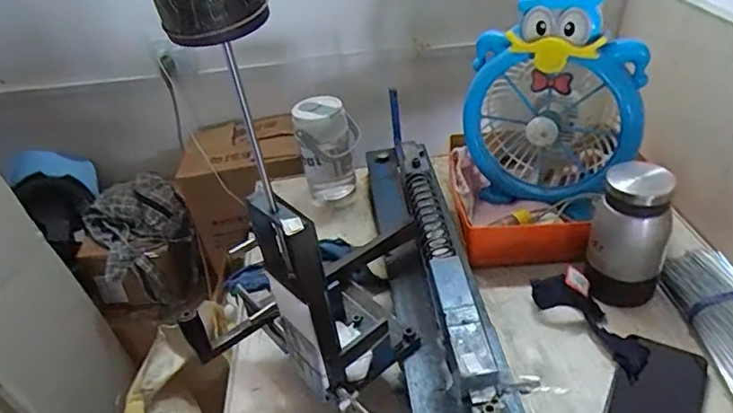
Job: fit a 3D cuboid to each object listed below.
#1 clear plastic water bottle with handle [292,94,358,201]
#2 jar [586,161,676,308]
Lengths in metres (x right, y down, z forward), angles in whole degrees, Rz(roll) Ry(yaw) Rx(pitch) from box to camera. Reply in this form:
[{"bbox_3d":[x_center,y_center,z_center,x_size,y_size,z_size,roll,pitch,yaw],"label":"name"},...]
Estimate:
[{"bbox_3d":[-0.058,-0.089,0.834,0.087,0.144,0.088,-7,37,1],"label":"clear plastic water bottle with handle"},{"bbox_3d":[0.292,0.031,0.590,0.073,0.152,0.065,20,45,32],"label":"jar"}]

